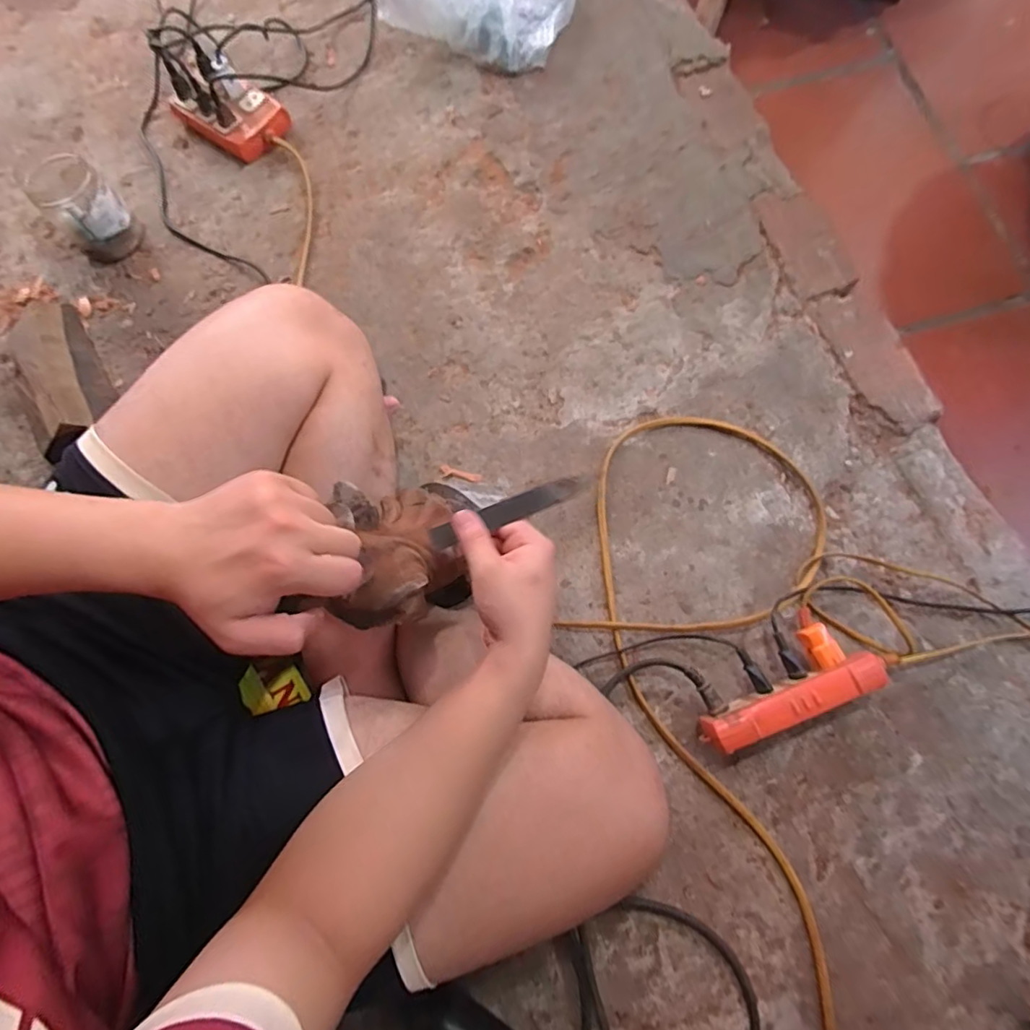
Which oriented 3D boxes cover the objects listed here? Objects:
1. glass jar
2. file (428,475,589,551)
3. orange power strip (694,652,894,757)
[{"bbox_3d":[-0.614,-0.438,0.771,0.102,0.107,0.092,43,80,10],"label":"glass jar"},{"bbox_3d":[-0.006,-0.003,0.433,0.132,0.005,0.019,-21,77,5],"label":"file"},{"bbox_3d":[0.296,0.198,0.581,0.199,0.061,0.035,-21,76,-5],"label":"orange power strip"}]

